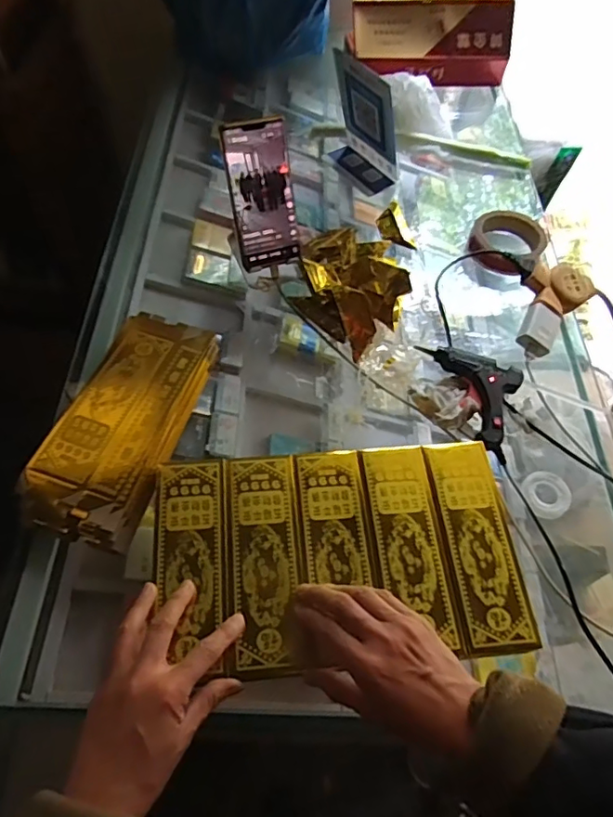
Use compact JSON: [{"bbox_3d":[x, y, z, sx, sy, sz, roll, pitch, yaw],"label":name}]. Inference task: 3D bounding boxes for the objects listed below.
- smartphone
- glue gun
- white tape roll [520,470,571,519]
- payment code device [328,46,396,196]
[{"bbox_3d":[-0.051,-0.250,0.649,0.077,0.162,0.010,-16,31,-13],"label":"smartphone"},{"bbox_3d":[0.176,-0.015,0.615,0.116,0.025,0.112,20,59,8],"label":"glue gun"},{"bbox_3d":[0.253,0.090,0.577,0.048,0.009,0.050,2,59,-3],"label":"white tape roll"},{"bbox_3d":[0.085,-0.410,0.790,0.053,0.171,0.113,-33,66,-21],"label":"payment code device"}]

